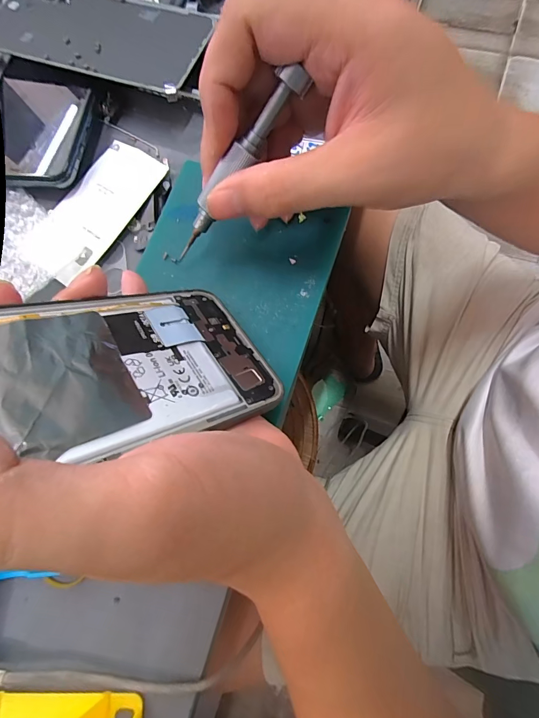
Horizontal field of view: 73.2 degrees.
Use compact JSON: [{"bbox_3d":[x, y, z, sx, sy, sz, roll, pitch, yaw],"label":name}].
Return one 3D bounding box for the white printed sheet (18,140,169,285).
[{"bbox_3d":[-0.113,-0.097,0.234,0.050,0.007,0.099,31,81,11],"label":"white printed sheet"}]

